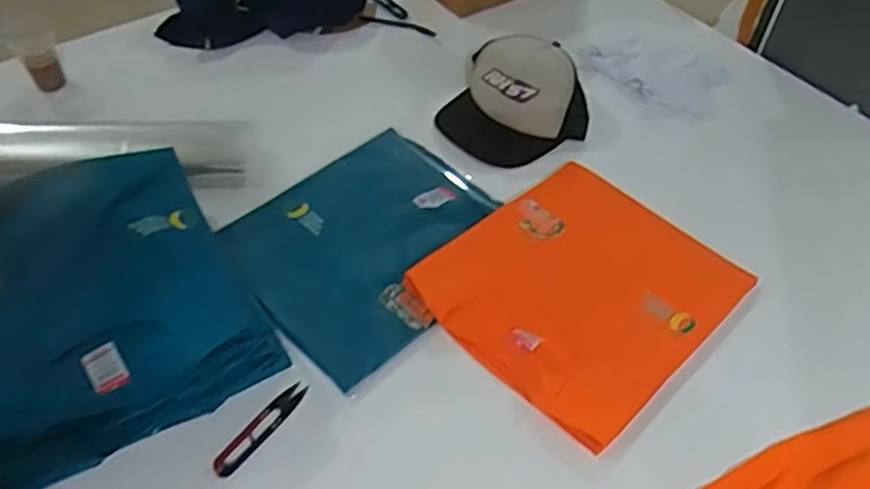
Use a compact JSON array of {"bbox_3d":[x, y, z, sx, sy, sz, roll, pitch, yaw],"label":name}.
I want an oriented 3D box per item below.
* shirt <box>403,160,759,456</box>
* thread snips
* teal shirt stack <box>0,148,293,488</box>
[{"bbox_3d":[0.173,0.046,0.833,0.320,0.026,0.280,-33,59,-31],"label":"shirt"},{"bbox_3d":[-0.173,0.182,0.707,0.023,0.008,0.115,30,54,22],"label":"thread snips"},{"bbox_3d":[-0.359,0.063,0.723,0.305,0.124,0.309,-29,56,-24],"label":"teal shirt stack"}]

